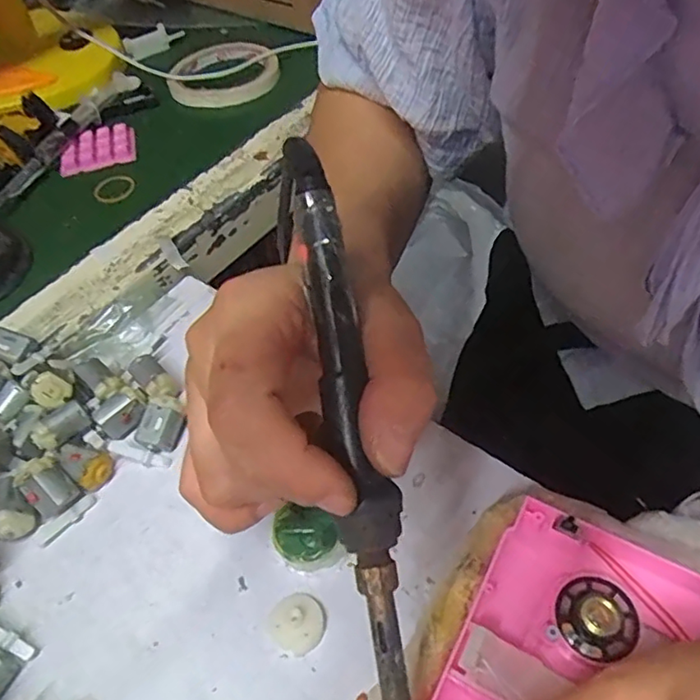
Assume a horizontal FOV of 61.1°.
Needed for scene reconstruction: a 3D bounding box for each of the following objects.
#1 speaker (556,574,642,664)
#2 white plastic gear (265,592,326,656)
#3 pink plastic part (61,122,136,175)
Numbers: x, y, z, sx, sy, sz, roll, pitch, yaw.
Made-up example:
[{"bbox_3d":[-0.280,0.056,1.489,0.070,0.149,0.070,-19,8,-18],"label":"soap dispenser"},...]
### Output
[{"bbox_3d":[0.089,0.094,0.211,0.028,0.012,0.027,-3,52,3],"label":"speaker"},{"bbox_3d":[-0.023,0.117,0.255,0.023,0.007,0.024,-3,52,3],"label":"white plastic gear"},{"bbox_3d":[-0.204,-0.163,0.478,0.058,0.009,0.043,-12,52,-4],"label":"pink plastic part"}]

